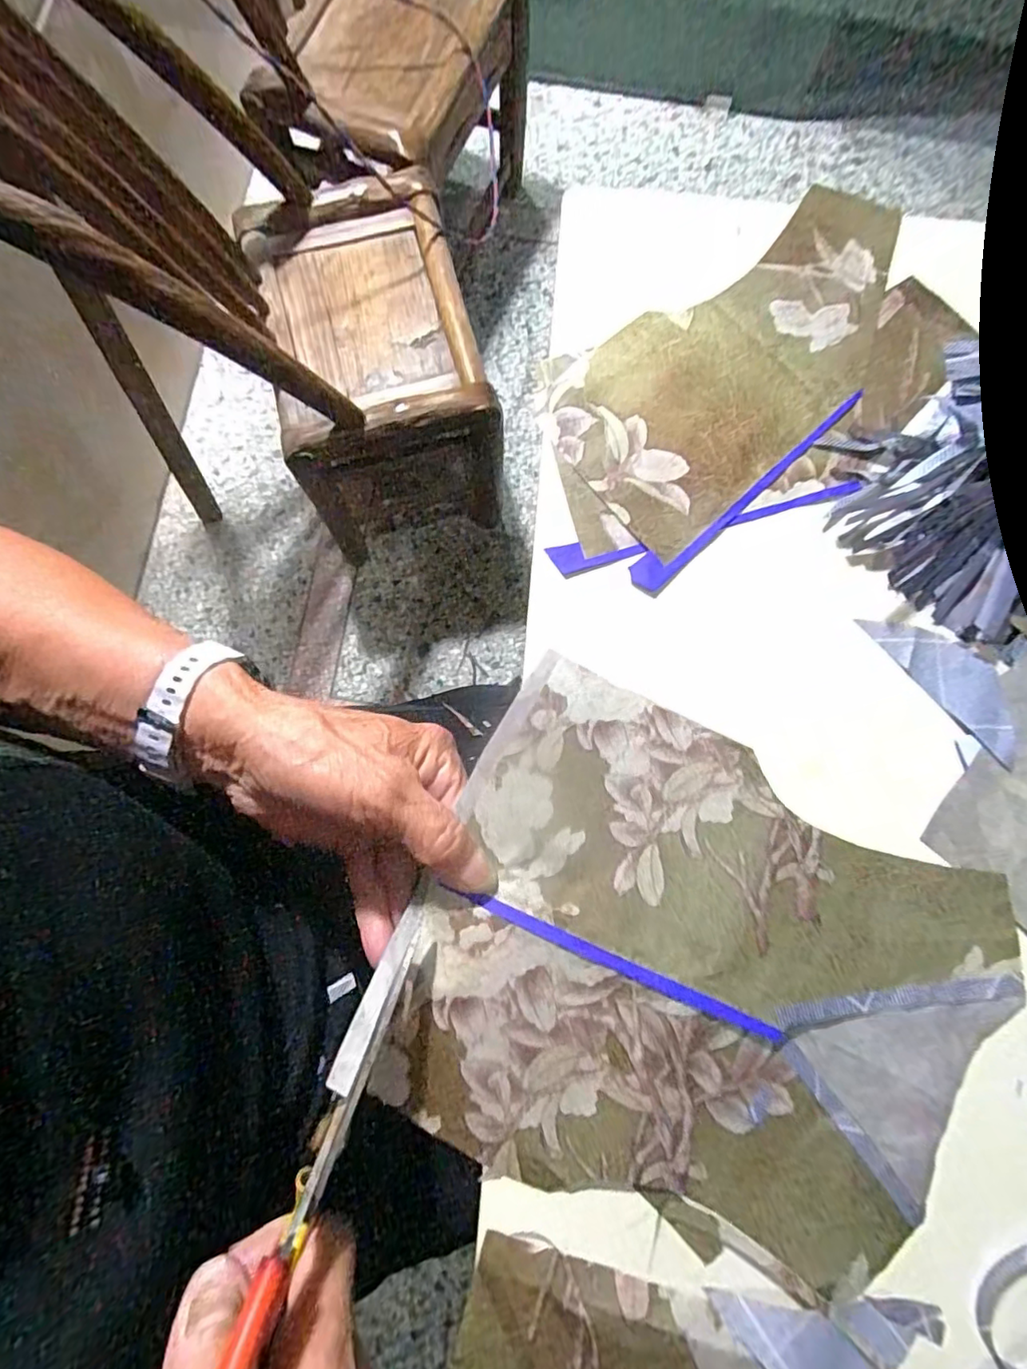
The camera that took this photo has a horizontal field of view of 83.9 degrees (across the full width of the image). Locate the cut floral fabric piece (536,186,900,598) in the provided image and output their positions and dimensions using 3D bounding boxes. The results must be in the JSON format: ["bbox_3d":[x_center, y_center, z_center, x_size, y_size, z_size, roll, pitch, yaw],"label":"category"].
[{"bbox_3d":[0.112,-0.145,0.288,0.237,0.006,0.127,-34,83,-7],"label":"cut floral fabric piece"}]

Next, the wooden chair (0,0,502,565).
[{"bbox_3d":[-0.257,-0.452,0.702,0.386,0.650,0.369,-16,82,-3],"label":"wooden chair"}]

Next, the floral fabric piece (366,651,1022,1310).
[{"bbox_3d":[0.077,0.126,0.242,0.236,0.011,0.197,27,81,4],"label":"floral fabric piece"}]

